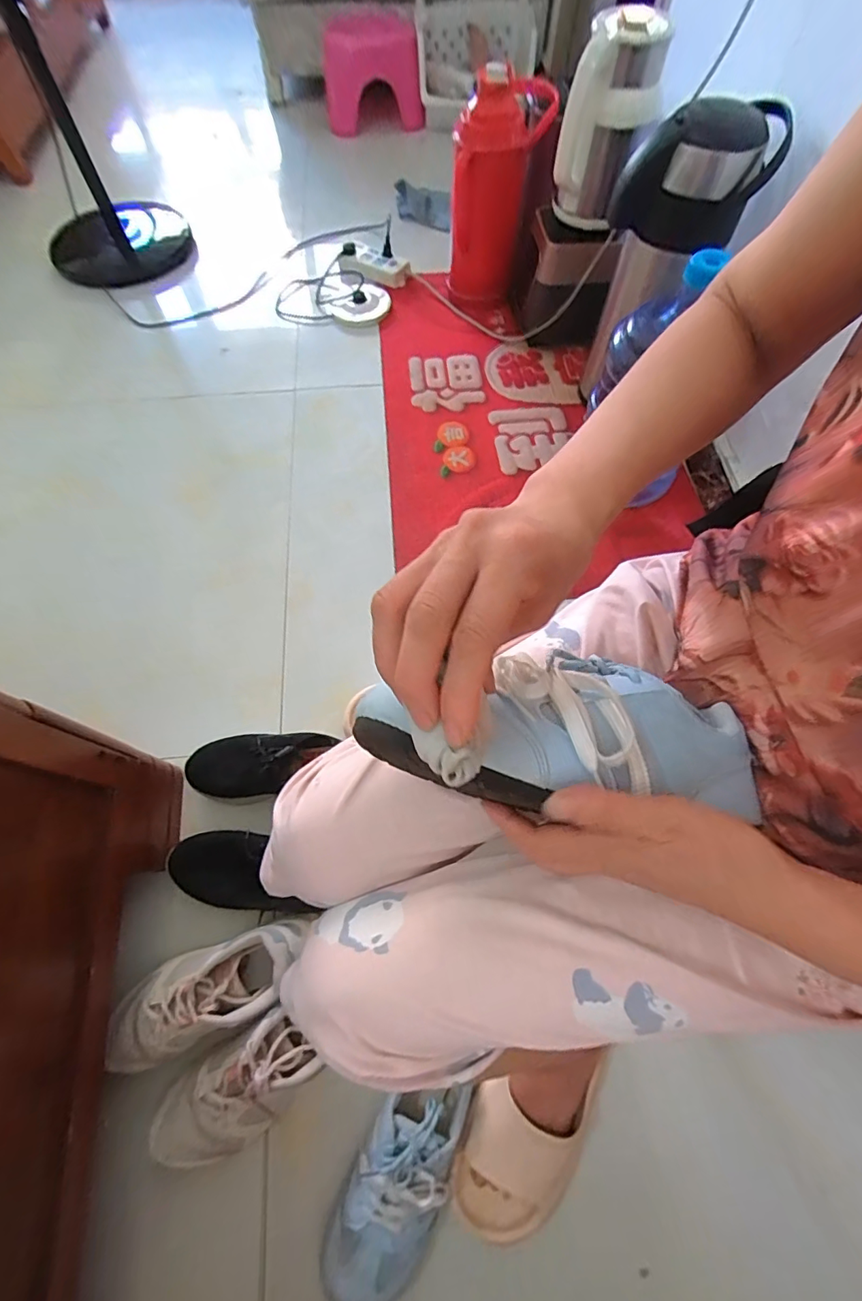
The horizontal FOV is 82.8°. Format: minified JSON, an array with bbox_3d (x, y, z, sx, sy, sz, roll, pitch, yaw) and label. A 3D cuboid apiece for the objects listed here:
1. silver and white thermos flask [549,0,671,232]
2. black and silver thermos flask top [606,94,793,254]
[{"bbox_3d":[0.294,-0.856,0.829,0.147,0.253,0.152,13,66,7],"label":"silver and white thermos flask"},{"bbox_3d":[0.385,-0.708,0.731,0.202,0.139,0.116,13,66,7],"label":"black and silver thermos flask top"}]

